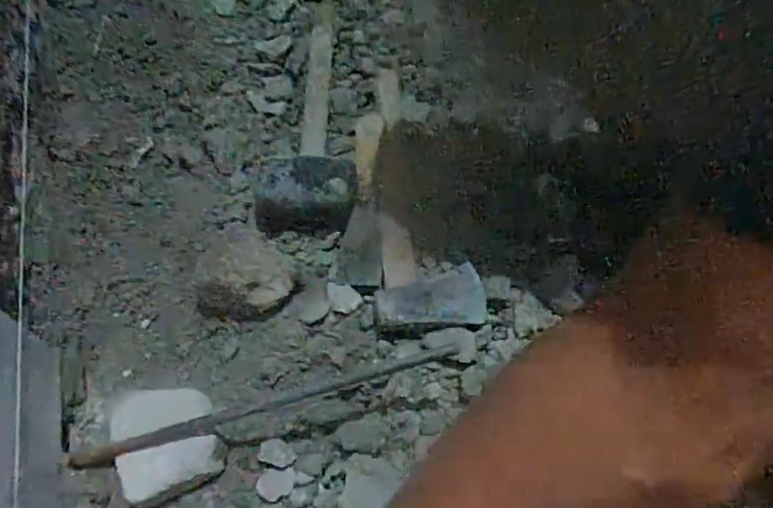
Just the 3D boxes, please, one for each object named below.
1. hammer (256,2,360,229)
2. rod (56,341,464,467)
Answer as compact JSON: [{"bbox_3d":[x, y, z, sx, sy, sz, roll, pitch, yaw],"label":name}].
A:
[{"bbox_3d":[-0.084,-0.174,0.616,0.091,0.051,0.338,1,63,-7],"label":"hammer"},{"bbox_3d":[-0.094,0.122,0.469,0.316,0.012,0.015,-13,65,-14],"label":"rod"}]

